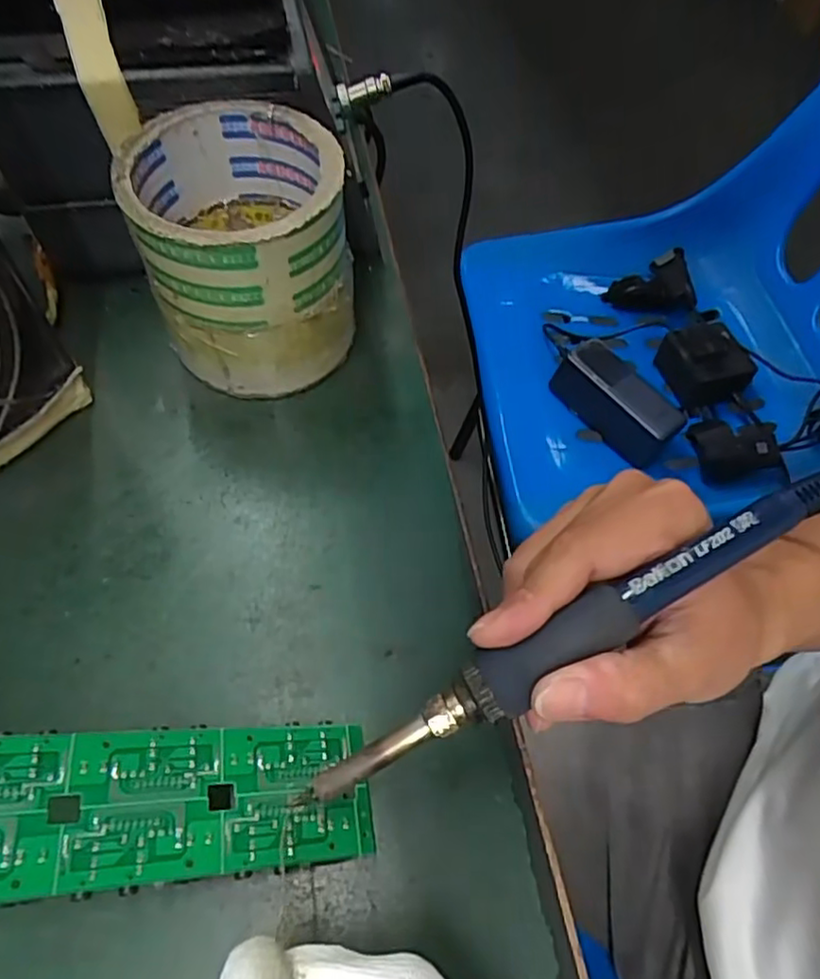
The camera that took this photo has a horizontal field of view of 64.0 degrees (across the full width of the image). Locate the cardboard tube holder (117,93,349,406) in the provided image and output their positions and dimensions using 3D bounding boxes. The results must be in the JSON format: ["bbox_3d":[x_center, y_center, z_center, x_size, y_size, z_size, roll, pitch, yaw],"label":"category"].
[{"bbox_3d":[-0.069,-0.100,0.290,0.080,0.094,0.082,-11,60,-8],"label":"cardboard tube holder"}]

